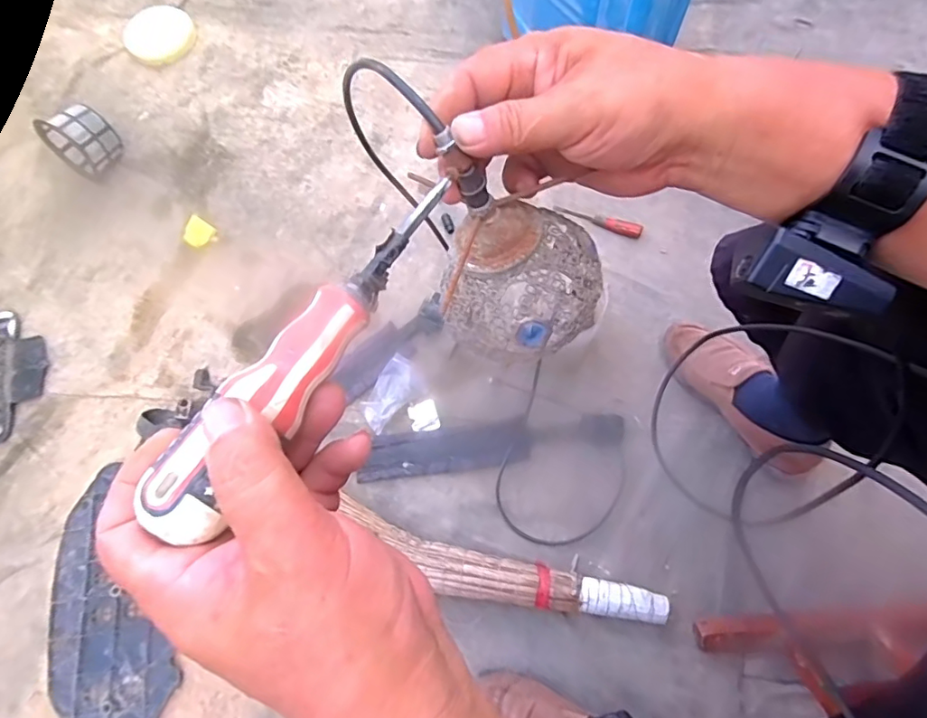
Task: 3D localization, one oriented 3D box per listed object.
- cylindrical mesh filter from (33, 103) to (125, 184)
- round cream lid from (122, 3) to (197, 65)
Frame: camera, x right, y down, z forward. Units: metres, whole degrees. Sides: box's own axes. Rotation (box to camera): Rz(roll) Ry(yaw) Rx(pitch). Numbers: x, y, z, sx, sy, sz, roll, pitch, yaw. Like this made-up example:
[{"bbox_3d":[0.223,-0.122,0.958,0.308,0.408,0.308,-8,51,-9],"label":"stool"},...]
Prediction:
[{"bbox_3d":[-0.658,-0.375,0.915,0.093,0.104,0.099,41,78,14],"label":"cylindrical mesh filter"},{"bbox_3d":[-0.608,-0.653,1.052,0.140,0.018,0.139,-1,72,2],"label":"round cream lid"}]

